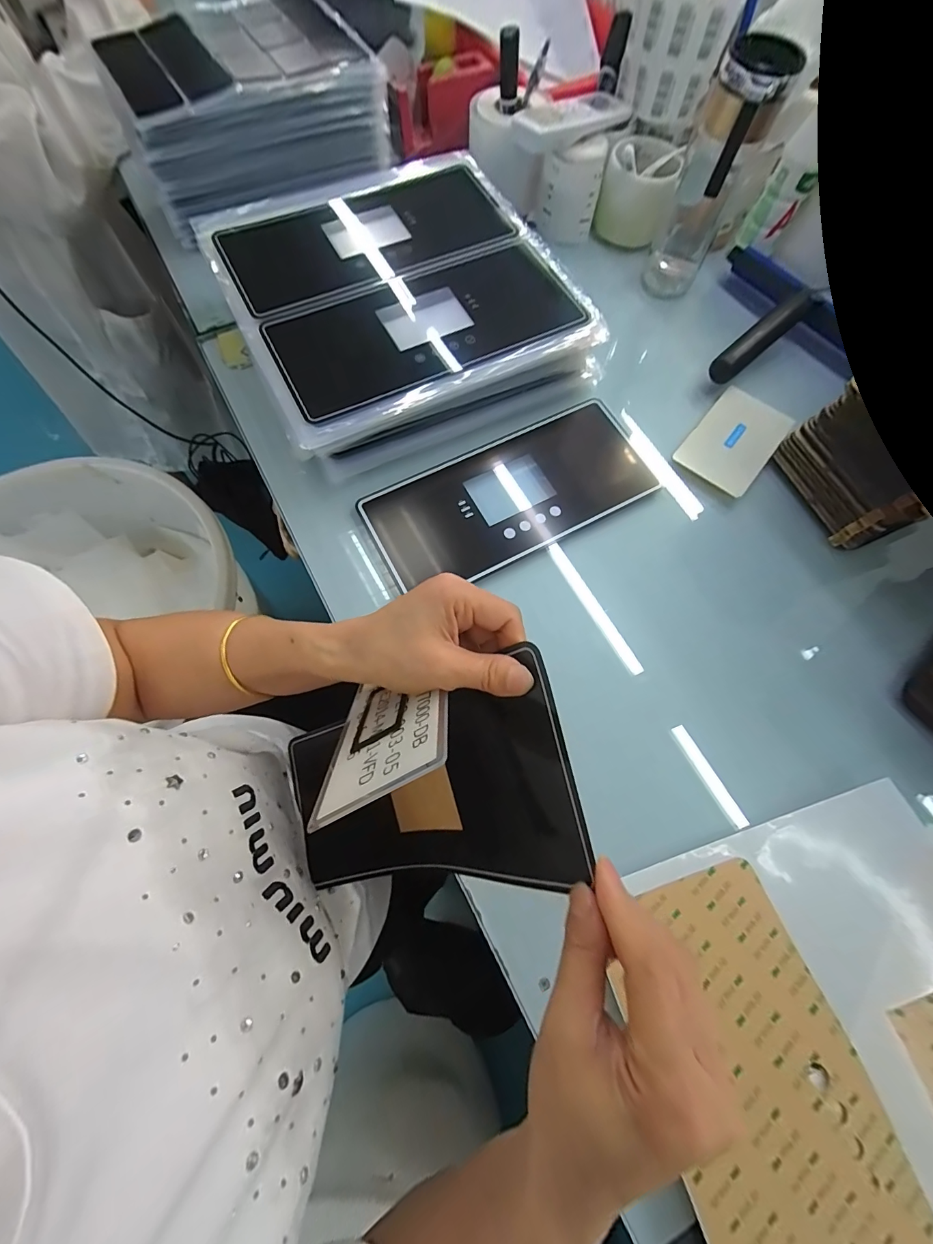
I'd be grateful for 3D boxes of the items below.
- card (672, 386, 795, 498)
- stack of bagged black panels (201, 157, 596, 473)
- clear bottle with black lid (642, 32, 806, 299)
[{"bbox_3d":[0.286,-0.195,0.446,0.078,0.008,0.125,40,75,10],"label":"card"},{"bbox_3d":[-0.068,-0.330,0.439,0.318,0.063,0.302,-26,75,-9],"label":"stack of bagged black panels"},{"bbox_3d":[0.247,-0.447,0.441,0.063,0.183,0.056,24,73,6],"label":"clear bottle with black lid"}]

